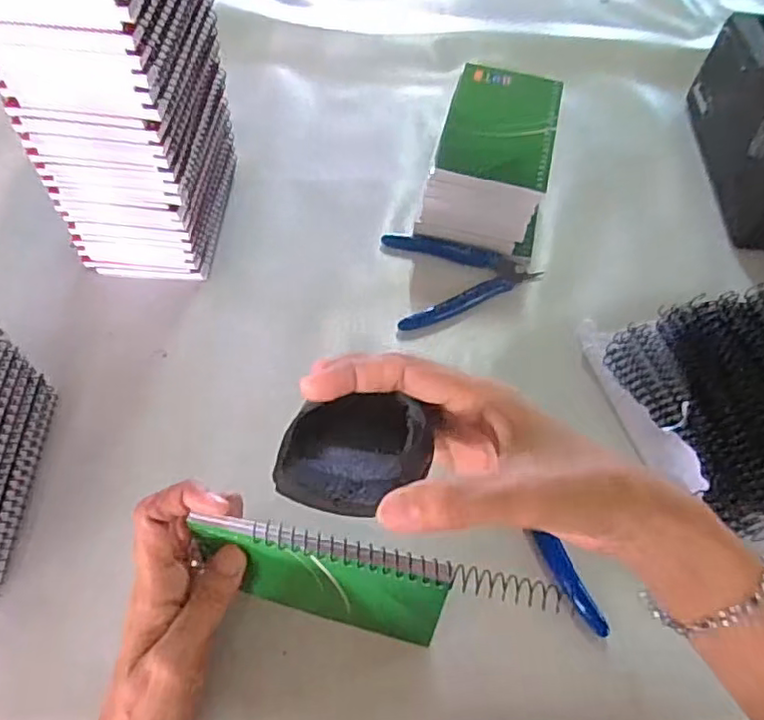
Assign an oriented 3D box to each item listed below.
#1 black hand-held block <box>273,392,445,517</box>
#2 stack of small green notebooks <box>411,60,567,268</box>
[{"bbox_3d":[-0.009,0.040,0.281,0.063,0.026,0.063,13,60,3],"label":"black hand-held block"},{"bbox_3d":[0.092,-0.159,0.508,0.093,0.083,0.129,15,59,6],"label":"stack of small green notebooks"}]

